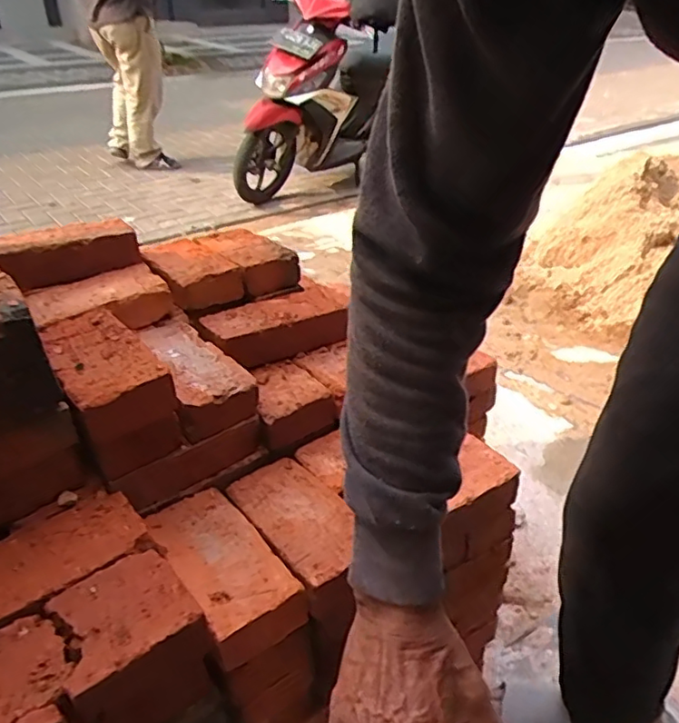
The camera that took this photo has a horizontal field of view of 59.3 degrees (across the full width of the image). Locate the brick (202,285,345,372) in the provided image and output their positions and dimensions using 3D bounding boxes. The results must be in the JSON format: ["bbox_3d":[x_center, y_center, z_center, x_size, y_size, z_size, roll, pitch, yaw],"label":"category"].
[{"bbox_3d":[-0.069,-0.046,0.711,0.175,0.047,0.092,-19,37,-26],"label":"brick"}]

